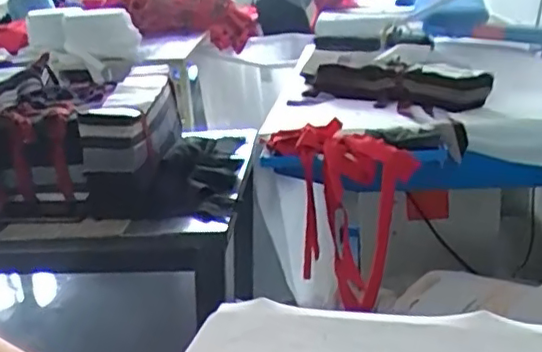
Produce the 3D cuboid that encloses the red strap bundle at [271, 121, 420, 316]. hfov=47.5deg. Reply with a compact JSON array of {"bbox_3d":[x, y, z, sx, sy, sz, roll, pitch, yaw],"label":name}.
[{"bbox_3d":[0.139,0.069,1.164,0.241,0.337,0.116,-2,19,5],"label":"red strap bundle"}]

